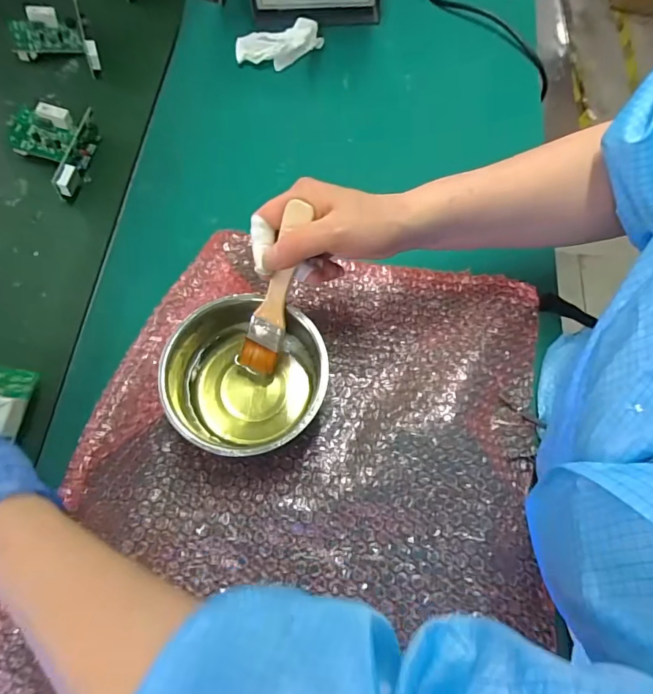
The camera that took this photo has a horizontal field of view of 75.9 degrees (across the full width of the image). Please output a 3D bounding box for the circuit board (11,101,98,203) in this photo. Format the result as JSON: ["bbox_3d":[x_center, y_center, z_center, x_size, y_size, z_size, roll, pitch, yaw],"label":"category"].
[{"bbox_3d":[-0.304,-0.213,0.455,0.091,0.028,0.109,3,70,-3],"label":"circuit board"}]

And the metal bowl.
[{"bbox_3d":[-0.061,0.024,0.343,0.115,0.065,0.114,1,70,-3],"label":"metal bowl"}]

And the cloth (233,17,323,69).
[{"bbox_3d":[-0.058,-0.379,0.517,0.108,0.024,0.054,-12,71,-8],"label":"cloth"}]

